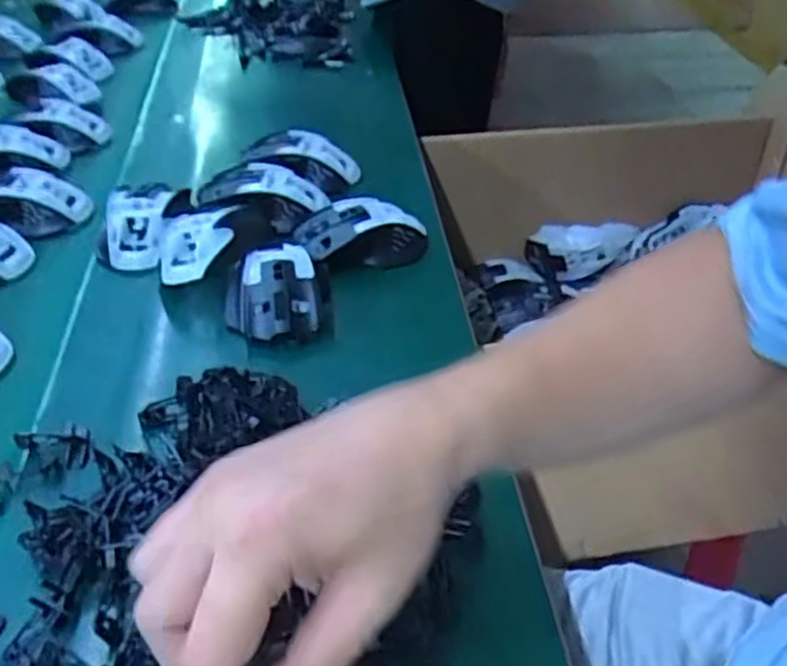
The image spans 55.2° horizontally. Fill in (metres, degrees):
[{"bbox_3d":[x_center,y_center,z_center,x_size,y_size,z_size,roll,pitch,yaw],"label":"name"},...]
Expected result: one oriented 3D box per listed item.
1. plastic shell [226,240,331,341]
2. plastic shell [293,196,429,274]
[{"bbox_3d":[-0.087,-0.032,0.577,0.077,0.034,0.096,-5,40,-6],"label":"plastic shell"},{"bbox_3d":[-0.027,-0.083,0.639,0.111,0.037,0.068,0,40,0],"label":"plastic shell"}]

